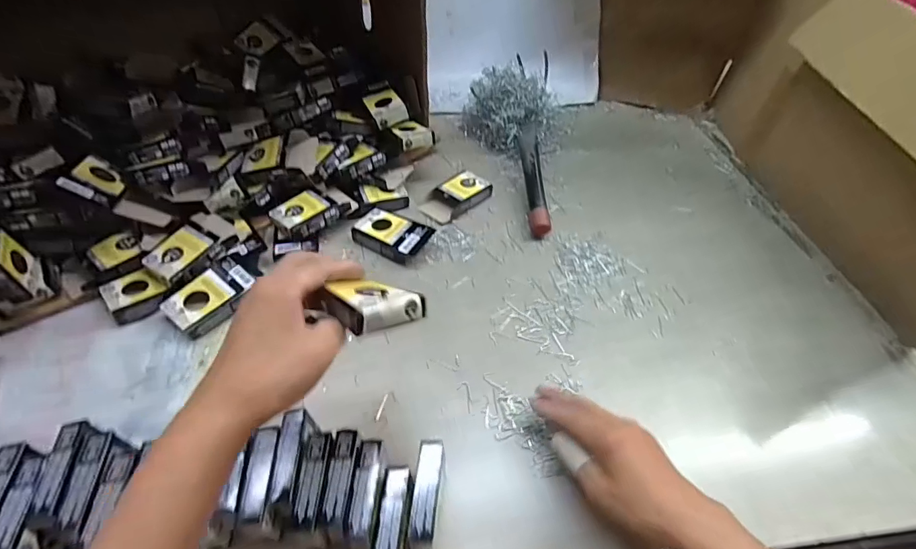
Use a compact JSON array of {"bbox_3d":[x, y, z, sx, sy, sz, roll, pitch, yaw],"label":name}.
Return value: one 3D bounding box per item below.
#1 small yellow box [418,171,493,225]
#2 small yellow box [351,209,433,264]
[{"bbox_3d":[-0.004,-0.111,0.632,0.059,0.023,0.095,36,56,25],"label":"small yellow box"},{"bbox_3d":[-0.085,-0.050,0.574,0.091,0.022,0.058,26,52,18],"label":"small yellow box"}]

